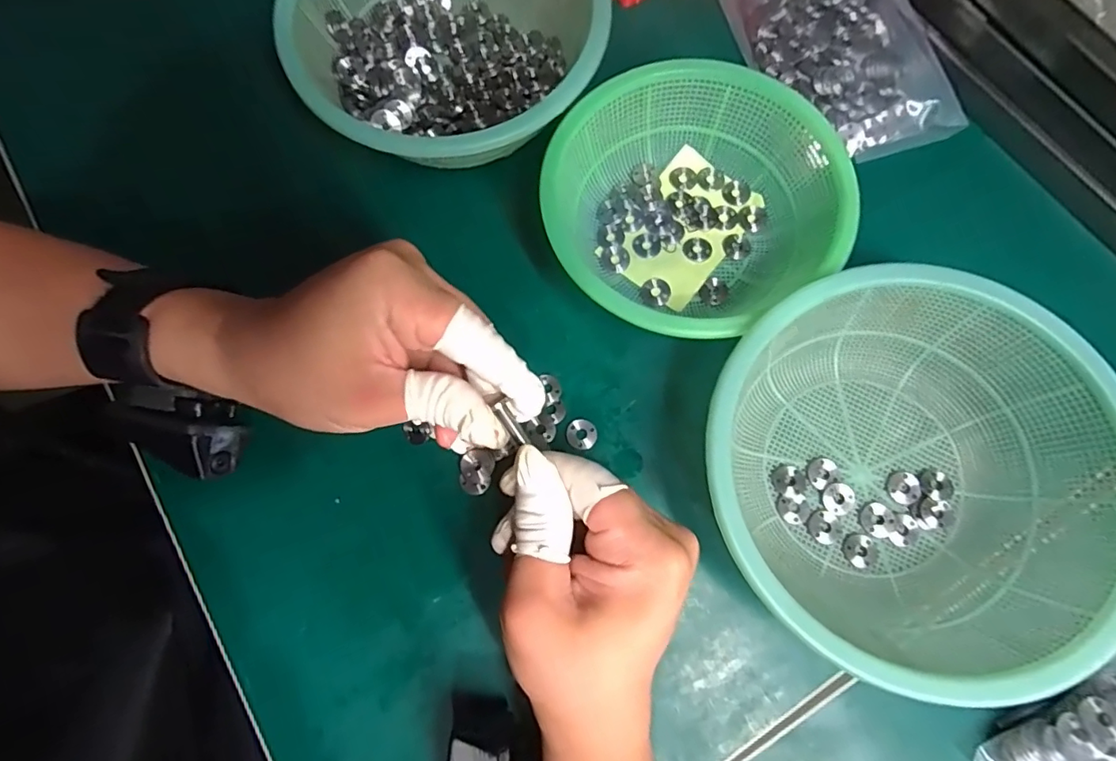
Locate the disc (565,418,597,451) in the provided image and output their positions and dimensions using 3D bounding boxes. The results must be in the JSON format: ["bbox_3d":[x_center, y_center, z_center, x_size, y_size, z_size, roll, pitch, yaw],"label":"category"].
[{"bbox_3d":[0.013,0.030,0.302,0.017,0.004,0.017,0,77,0],"label":"disc"}]

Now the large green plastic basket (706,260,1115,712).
[{"bbox_3d":[0.163,0.044,0.264,0.175,0.067,0.178,0,77,0],"label":"large green plastic basket"}]

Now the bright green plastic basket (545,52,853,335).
[{"bbox_3d":[0.074,-0.100,0.307,0.160,0.047,0.151,0,77,0],"label":"bright green plastic basket"}]

